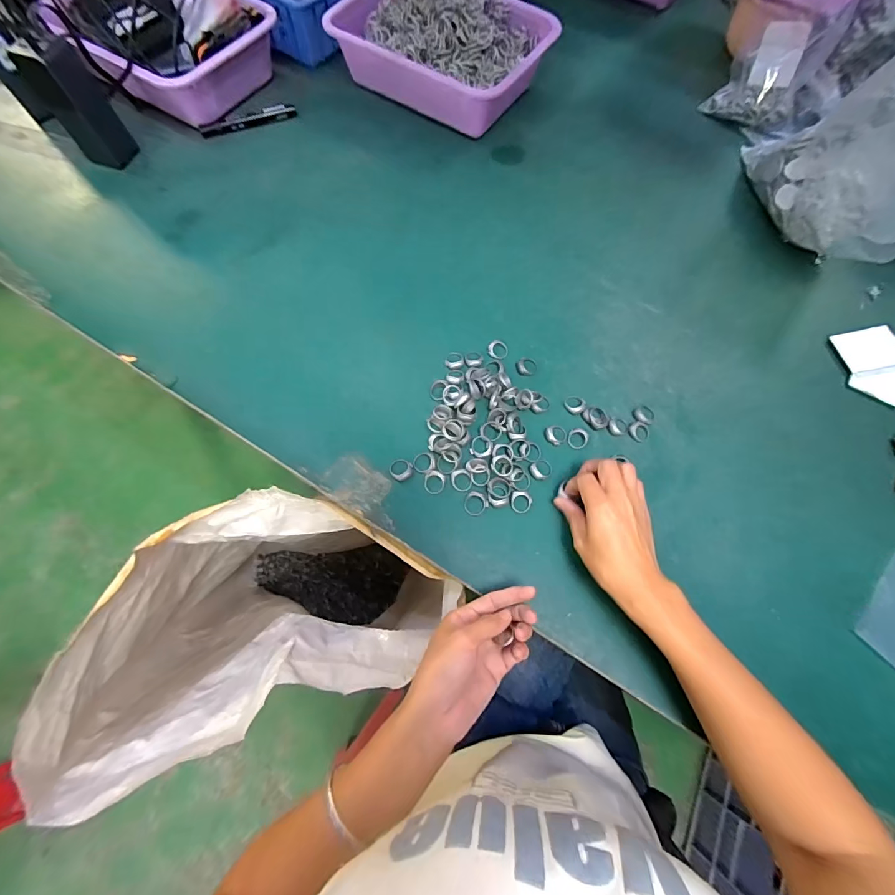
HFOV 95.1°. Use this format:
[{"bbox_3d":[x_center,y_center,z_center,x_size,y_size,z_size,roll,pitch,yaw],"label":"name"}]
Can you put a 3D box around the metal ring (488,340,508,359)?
[{"bbox_3d":[0.061,-0.116,0.493,0.024,0.008,0.025,0,69,0],"label":"metal ring"}]

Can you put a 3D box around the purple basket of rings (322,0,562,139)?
[{"bbox_3d":[-0.004,-0.621,0.636,0.296,0.096,0.214,31,72,11],"label":"purple basket of rings"}]

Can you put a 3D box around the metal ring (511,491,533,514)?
[{"bbox_3d":[0.077,0.056,0.422,0.022,0.004,0.022,0,69,0],"label":"metal ring"}]

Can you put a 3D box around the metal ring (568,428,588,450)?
[{"bbox_3d":[0.143,-0.010,0.449,0.021,0.004,0.023,0,69,0],"label":"metal ring"}]

